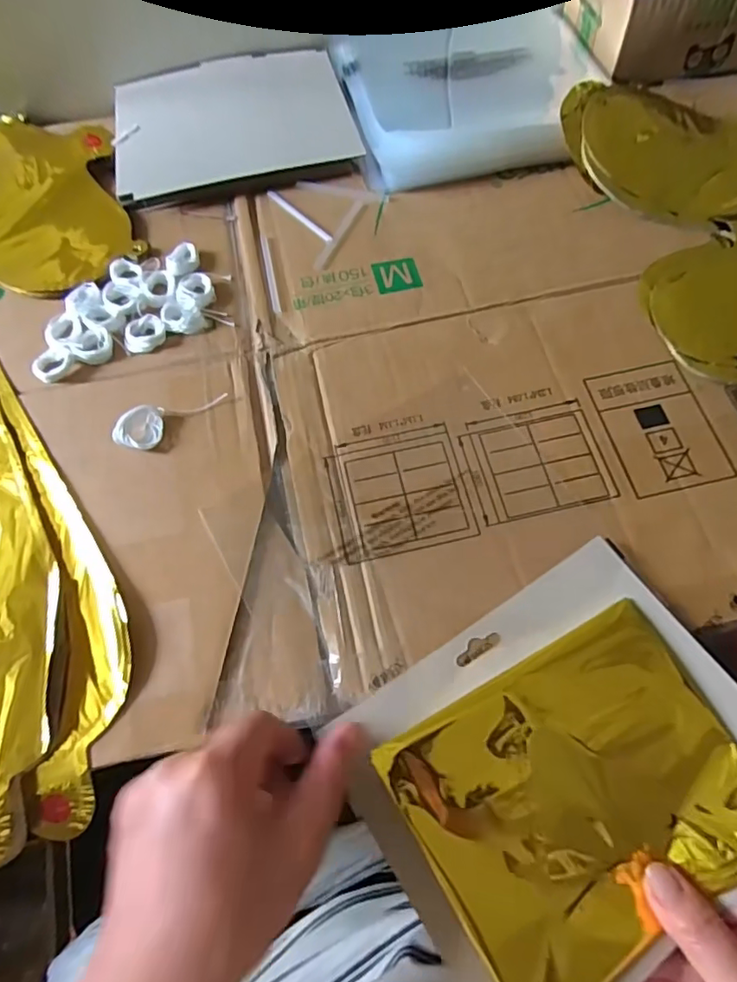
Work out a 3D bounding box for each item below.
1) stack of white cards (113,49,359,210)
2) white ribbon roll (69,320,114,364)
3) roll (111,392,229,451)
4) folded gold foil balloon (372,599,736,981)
[{"bbox_3d":[-0.127,-0.341,0.518,0.204,0.013,0.176,-16,64,-5],"label":"stack of white cards"},{"bbox_3d":[-0.197,-0.105,0.406,0.027,0.009,0.031,5,64,6],"label":"white ribbon roll"},{"bbox_3d":[-0.132,-0.052,0.373,0.072,0.014,0.026,-40,68,-15],"label":"roll"},{"bbox_3d":[0.103,0.145,0.271,0.154,0.018,0.127,-27,74,-9],"label":"folded gold foil balloon"}]

